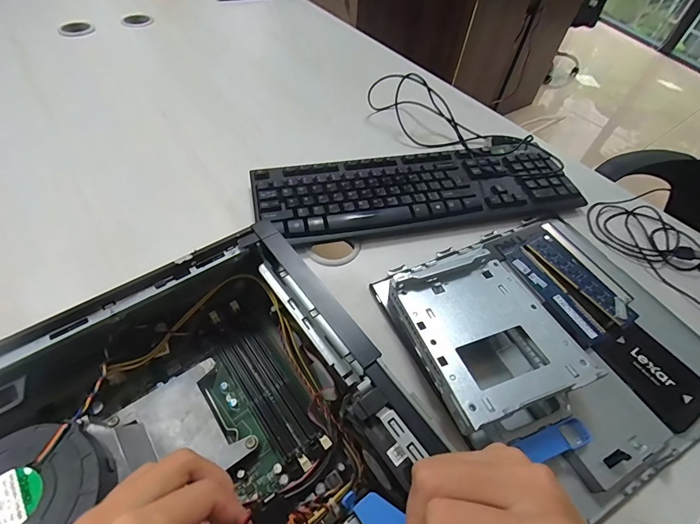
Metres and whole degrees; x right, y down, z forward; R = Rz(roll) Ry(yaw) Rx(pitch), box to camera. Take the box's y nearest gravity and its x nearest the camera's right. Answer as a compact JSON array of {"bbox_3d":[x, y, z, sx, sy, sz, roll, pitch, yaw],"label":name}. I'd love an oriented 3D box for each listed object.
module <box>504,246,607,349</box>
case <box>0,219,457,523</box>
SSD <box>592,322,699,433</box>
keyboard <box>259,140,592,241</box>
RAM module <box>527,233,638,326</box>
[{"bbox_3d":[0.220,0.033,0.387,0.033,0.009,0.123,-22,58,-15],"label":"module"},{"bbox_3d":[-0.118,0.147,0.223,0.306,0.089,0.278,-28,59,-23],"label":"case"},{"bbox_3d":[0.298,0.105,0.344,0.075,0.013,0.096,-24,58,-22],"label":"SSD"},{"bbox_3d":[0.092,-0.101,0.483,0.419,0.028,0.146,-11,54,-12],"label":"keyboard"},{"bbox_3d":[0.260,0.016,0.398,0.035,0.005,0.126,-22,57,-20],"label":"RAM module"}]

